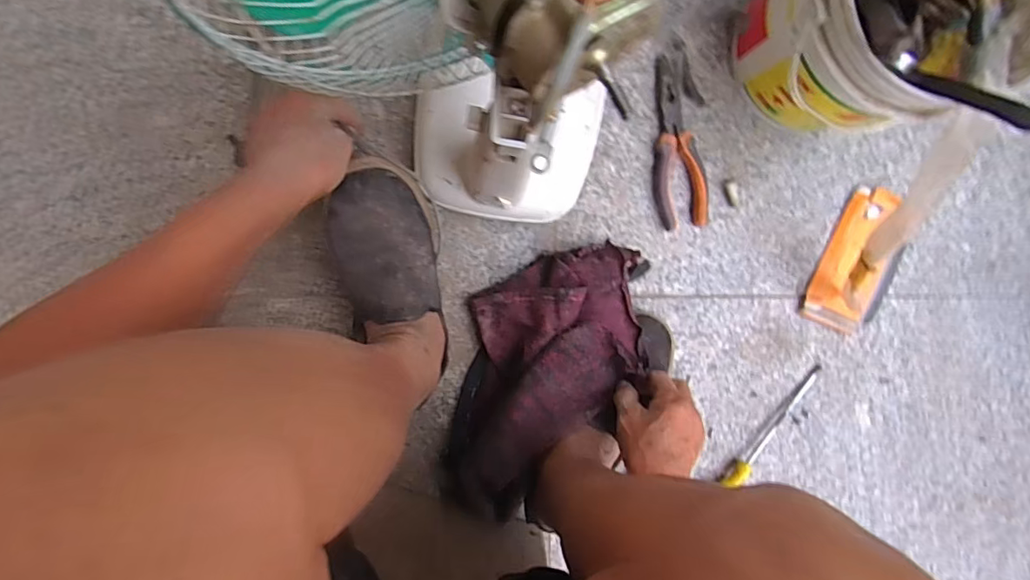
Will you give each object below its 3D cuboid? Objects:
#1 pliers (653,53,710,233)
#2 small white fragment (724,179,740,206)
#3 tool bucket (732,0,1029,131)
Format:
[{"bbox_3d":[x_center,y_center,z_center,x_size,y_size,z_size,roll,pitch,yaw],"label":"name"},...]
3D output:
[{"bbox_3d":[0.180,-0.158,0.554,0.056,0.018,0.178,-6,97,-3],"label":"pliers"},{"bbox_3d":[0.246,-0.110,0.575,0.013,0.009,0.031,-21,100,-1],"label":"small white fragment"},{"bbox_3d":[0.331,-0.241,0.418,0.190,0.312,0.185,0,97,-4],"label":"tool bucket"}]

